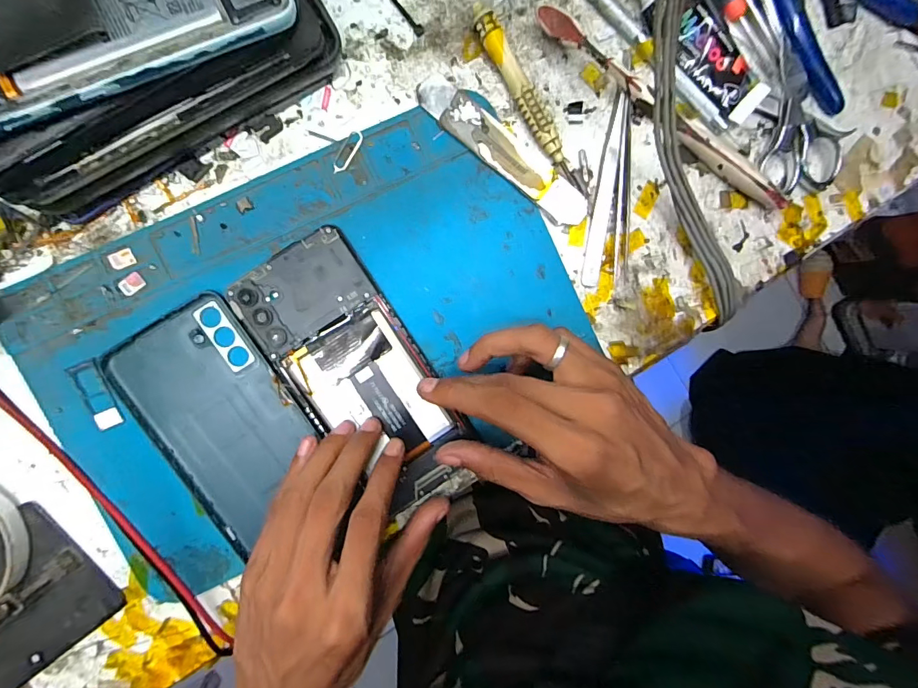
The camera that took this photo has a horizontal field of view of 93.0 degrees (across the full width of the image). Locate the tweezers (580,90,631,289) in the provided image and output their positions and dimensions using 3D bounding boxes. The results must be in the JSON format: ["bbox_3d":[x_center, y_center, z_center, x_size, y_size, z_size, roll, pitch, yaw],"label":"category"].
[{"bbox_3d":[0.092,-0.088,0.257,0.026,0.008,0.107,5,94,-6],"label":"tweezers"}]

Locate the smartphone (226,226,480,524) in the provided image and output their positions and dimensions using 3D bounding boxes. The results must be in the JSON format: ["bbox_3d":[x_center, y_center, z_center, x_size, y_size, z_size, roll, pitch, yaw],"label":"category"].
[{"bbox_3d":[-0.054,0.021,0.250,0.071,0.011,0.167,-35,97,-2],"label":"smartphone"}]

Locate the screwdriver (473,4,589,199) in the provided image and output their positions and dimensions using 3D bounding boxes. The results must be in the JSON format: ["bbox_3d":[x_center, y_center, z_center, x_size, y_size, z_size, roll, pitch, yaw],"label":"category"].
[{"bbox_3d":[0.040,-0.134,0.247,0.011,0.014,0.114,-32,96,-2],"label":"screwdriver"}]

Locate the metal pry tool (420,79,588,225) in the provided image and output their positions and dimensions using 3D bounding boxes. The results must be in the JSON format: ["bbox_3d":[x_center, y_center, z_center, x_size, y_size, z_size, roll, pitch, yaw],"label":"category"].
[{"bbox_3d":[0.027,-0.109,0.250,0.114,0.007,0.023,38,90,-7],"label":"metal pry tool"}]

